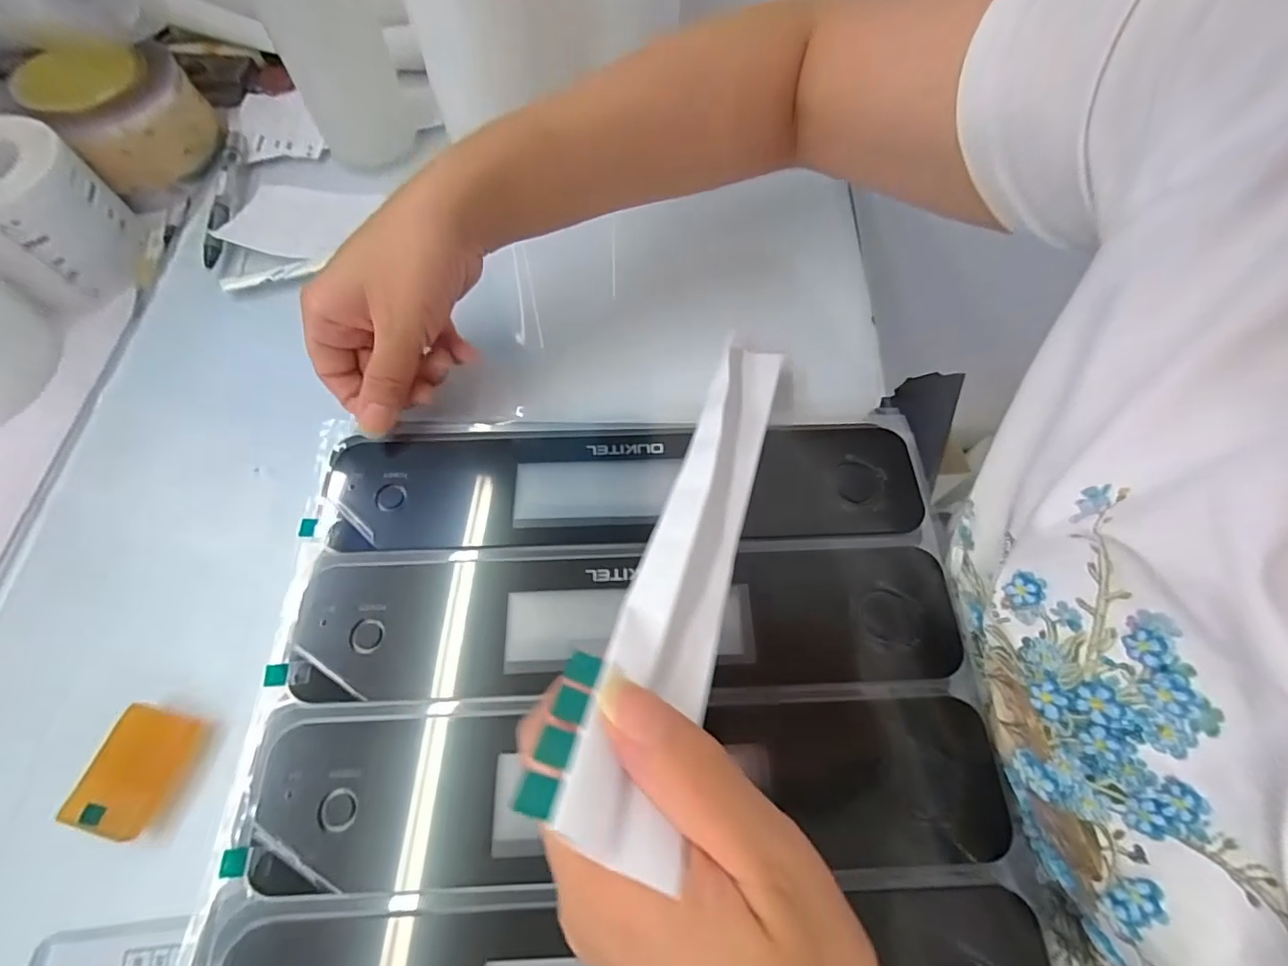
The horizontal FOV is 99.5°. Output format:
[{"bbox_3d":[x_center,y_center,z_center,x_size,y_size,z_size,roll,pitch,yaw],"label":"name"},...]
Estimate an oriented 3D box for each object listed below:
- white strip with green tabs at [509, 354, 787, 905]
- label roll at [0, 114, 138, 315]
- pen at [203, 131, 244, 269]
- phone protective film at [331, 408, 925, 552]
[{"bbox_3d":[0.028,0.008,0.232,0.039,0.022,0.272,18,40,8],"label":"white strip with green tabs"},{"bbox_3d":[-0.393,-0.177,0.350,0.078,0.079,0.086,-37,69,-17],"label":"label roll"},{"bbox_3d":[-0.309,-0.212,0.400,0.014,0.009,0.137,-11,64,-6],"label":"pen"},{"bbox_3d":[-0.009,-0.002,0.297,0.312,0.009,0.078,-1,64,-1],"label":"phone protective film"}]

